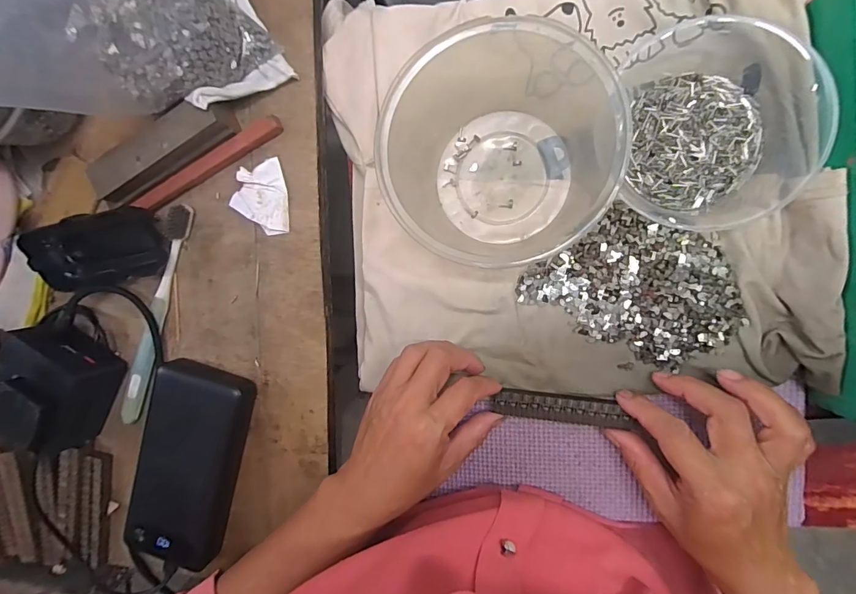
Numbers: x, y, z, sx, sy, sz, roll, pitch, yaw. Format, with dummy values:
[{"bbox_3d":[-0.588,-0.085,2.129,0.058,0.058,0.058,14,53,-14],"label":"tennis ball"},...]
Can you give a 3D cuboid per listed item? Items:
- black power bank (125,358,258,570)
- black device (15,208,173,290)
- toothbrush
[{"bbox_3d":[-0.187,0.129,0.338,0.072,0.027,0.160,17,98,9],"label":"black power bank"},{"bbox_3d":[-0.255,-0.035,0.332,0.111,0.033,0.054,-6,96,11],"label":"black device"},{"bbox_3d":[-0.217,0.017,0.340,0.020,0.015,0.183,18,98,9],"label":"toothbrush"}]

